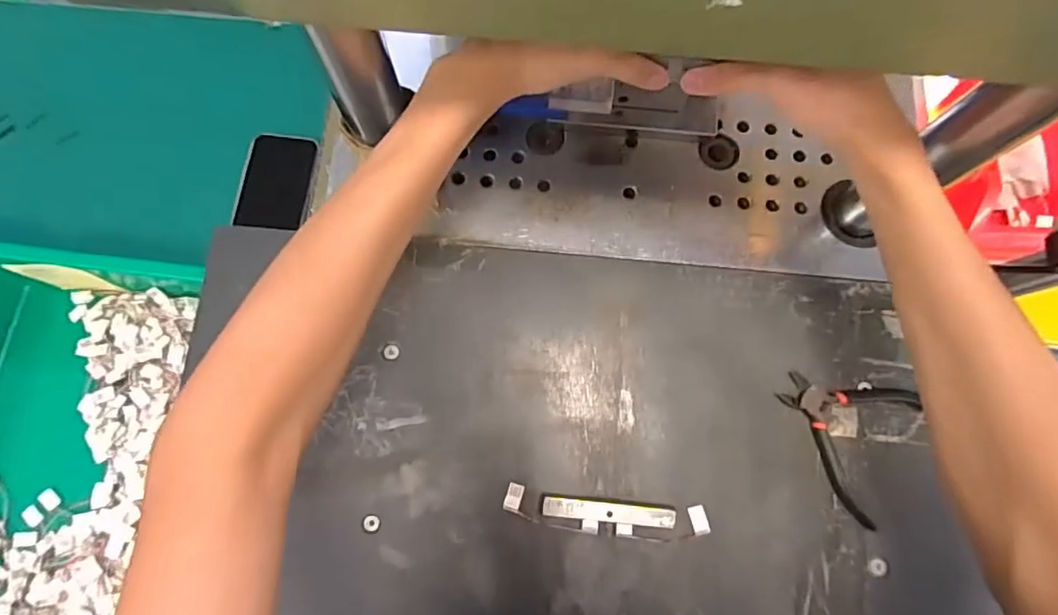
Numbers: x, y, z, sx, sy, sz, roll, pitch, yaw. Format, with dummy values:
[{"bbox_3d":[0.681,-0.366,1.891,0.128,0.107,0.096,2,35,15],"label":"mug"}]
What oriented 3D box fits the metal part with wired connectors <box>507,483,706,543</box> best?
[{"bbox_3d":[0.058,0.155,0.415,0.150,0.016,0.027,7,76,0],"label":"metal part with wired connectors"}]

